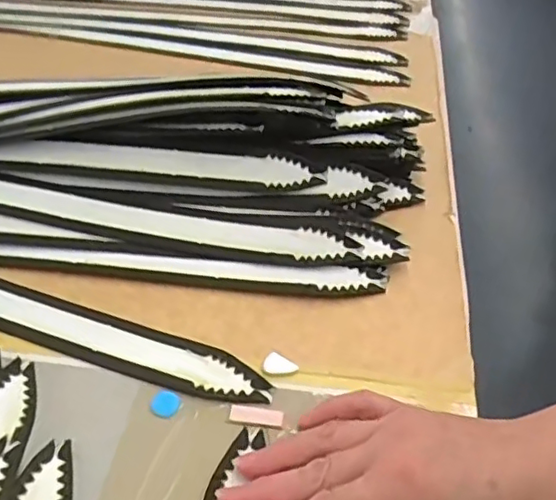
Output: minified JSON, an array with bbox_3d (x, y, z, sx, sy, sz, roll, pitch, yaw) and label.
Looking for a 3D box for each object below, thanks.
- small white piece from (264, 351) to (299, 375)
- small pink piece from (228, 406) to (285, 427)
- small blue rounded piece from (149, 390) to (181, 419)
[{"bbox_3d":[0.001,0.068,0.367,0.020,0.004,0.014,24,45,21],"label":"small white piece"},{"bbox_3d":[-0.012,0.092,0.344,0.030,0.004,0.010,6,42,3],"label":"small pink piece"},{"bbox_3d":[-0.064,0.088,0.350,0.017,0.004,0.015,20,53,20],"label":"small blue rounded piece"}]

